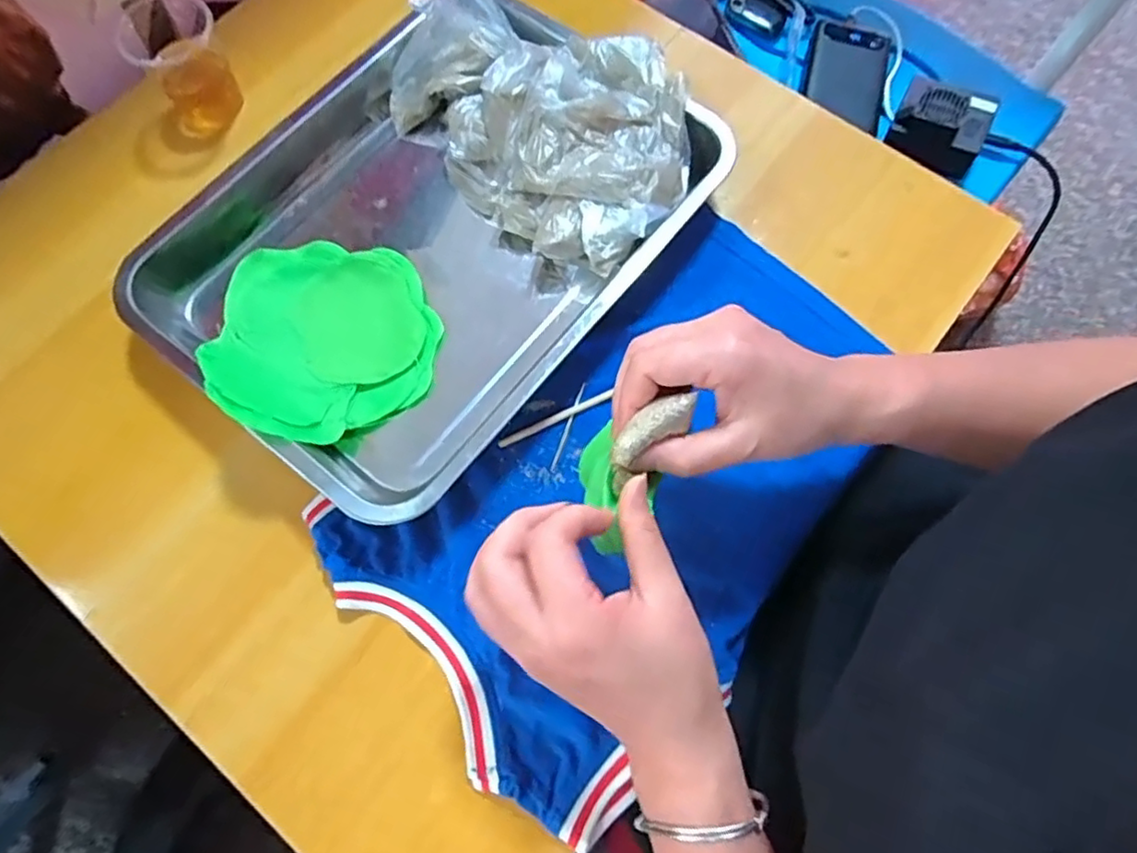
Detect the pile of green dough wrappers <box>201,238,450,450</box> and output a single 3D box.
[{"bbox_3d":[-0.155,-0.064,0.394,0.131,0.044,0.138,0,72,0],"label":"pile of green dough wrappers"}]

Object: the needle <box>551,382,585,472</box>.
[{"bbox_3d":[0.000,0.000,0.396,0.004,0.006,0.059,19,73,6],"label":"needle"}]

